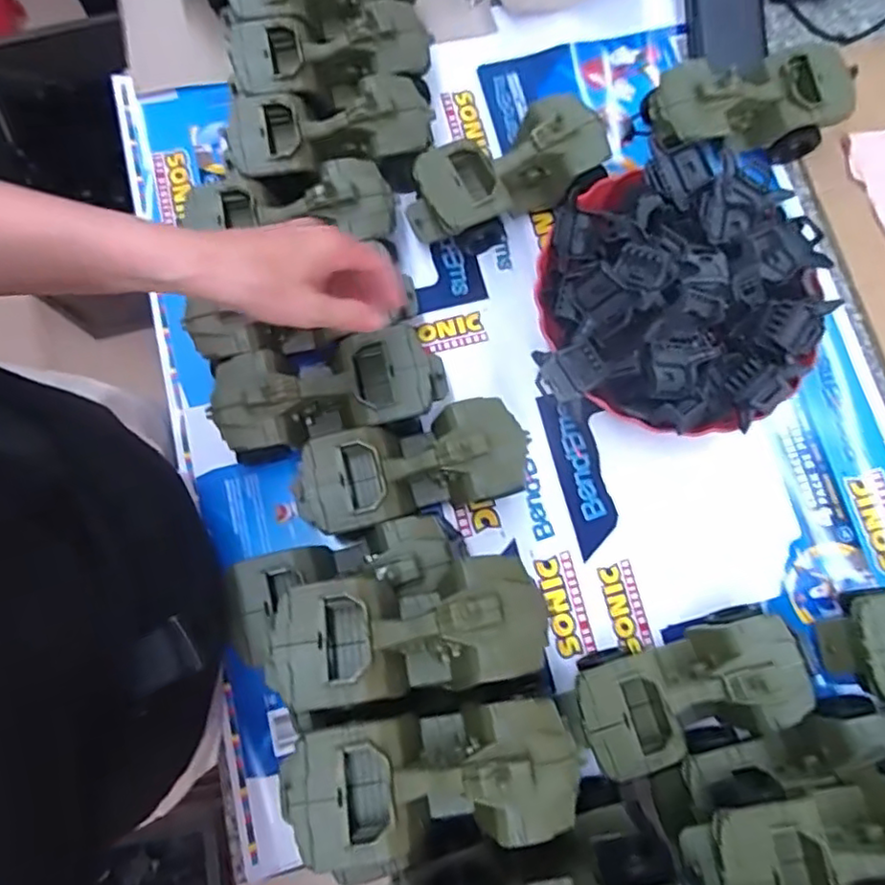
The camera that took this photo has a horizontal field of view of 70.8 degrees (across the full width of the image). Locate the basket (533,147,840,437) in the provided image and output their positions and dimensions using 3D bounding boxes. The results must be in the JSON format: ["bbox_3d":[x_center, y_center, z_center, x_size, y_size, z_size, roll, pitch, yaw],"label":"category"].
[{"bbox_3d":[0.205,-0.131,0.543,0.230,0.093,0.243,0,78,0],"label":"basket"}]

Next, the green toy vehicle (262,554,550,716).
[{"bbox_3d":[-0.024,0.127,0.419,0.183,0.060,0.080,-9,78,-2],"label":"green toy vehicle"}]

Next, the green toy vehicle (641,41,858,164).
[{"bbox_3d":[0.278,-0.309,0.586,0.179,0.077,0.080,-9,78,-2],"label":"green toy vehicle"}]

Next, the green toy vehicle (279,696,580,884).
[{"bbox_3d":[-0.008,0.216,0.394,0.183,0.065,0.090,-9,78,-2],"label":"green toy vehicle"}]

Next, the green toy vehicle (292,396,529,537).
[{"bbox_3d":[-0.029,0.024,0.515,0.184,0.082,0.078,-15,78,-4],"label":"green toy vehicle"}]

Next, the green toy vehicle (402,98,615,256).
[{"bbox_3d":[0.057,-0.239,0.570,0.185,0.082,0.086,-23,79,-5],"label":"green toy vehicle"}]

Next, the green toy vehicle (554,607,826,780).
[{"bbox_3d":[0.183,0.190,0.484,0.177,0.078,0.079,-14,78,-3],"label":"green toy vehicle"}]

